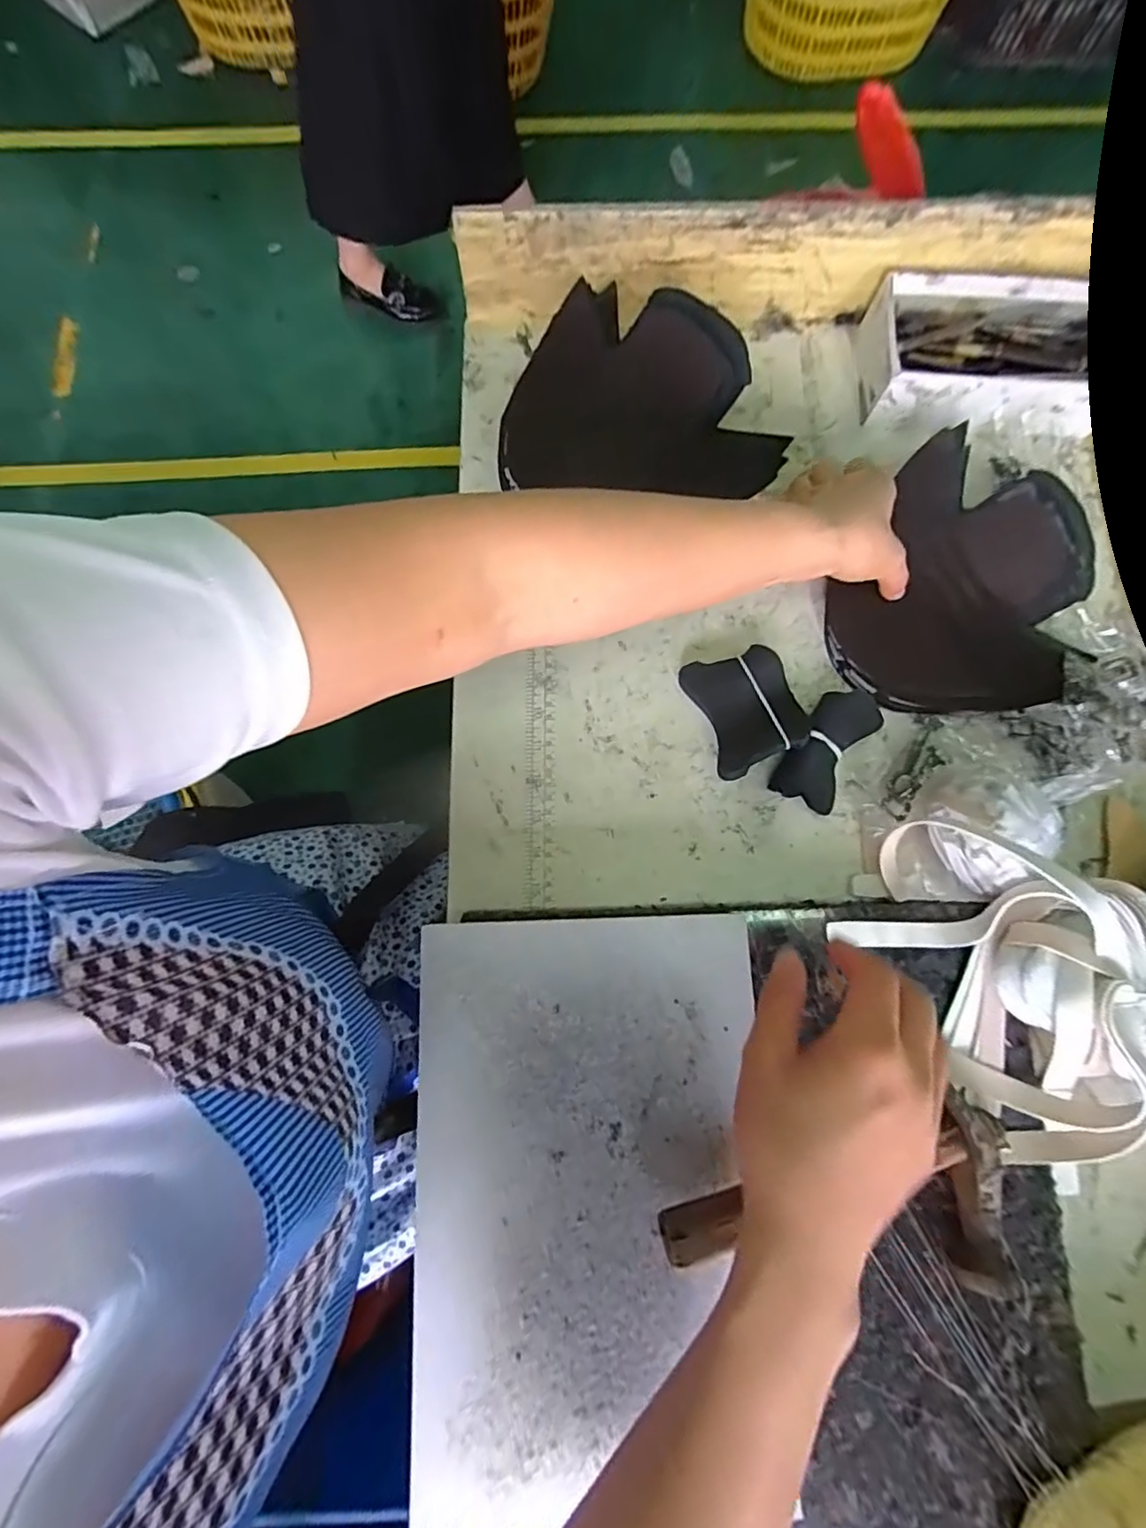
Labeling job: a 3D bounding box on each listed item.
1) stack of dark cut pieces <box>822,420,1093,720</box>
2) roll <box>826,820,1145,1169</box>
[{"bbox_3d":[0.286,-0.123,0.416,0.162,0.054,0.180,27,79,4],"label":"stack of dark cut pieces"},{"bbox_3d":[0.271,0.122,0.354,0.161,0.061,0.198,-42,82,-9],"label":"roll"}]

